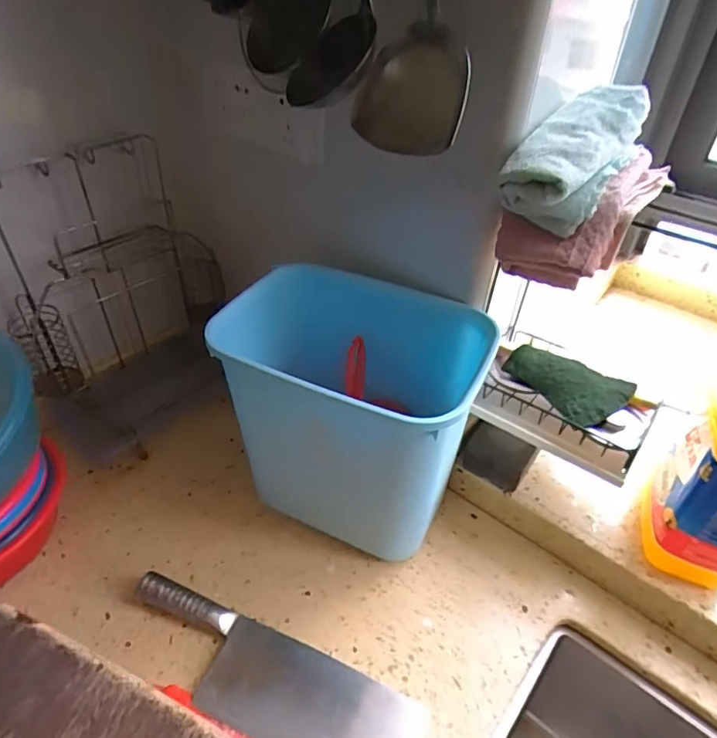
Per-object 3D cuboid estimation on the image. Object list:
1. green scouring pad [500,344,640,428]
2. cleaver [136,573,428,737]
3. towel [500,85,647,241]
[{"bbox_3d":[0.247,0.012,0.607,0.087,0.024,0.125,-20,45,-25],"label":"green scouring pad"},{"bbox_3d":[-0.094,0.305,0.513,0.318,0.024,0.092,16,42,16],"label":"cleaver"},{"bbox_3d":[0.190,-0.190,0.448,0.077,0.057,0.145,32,74,31],"label":"towel"}]

